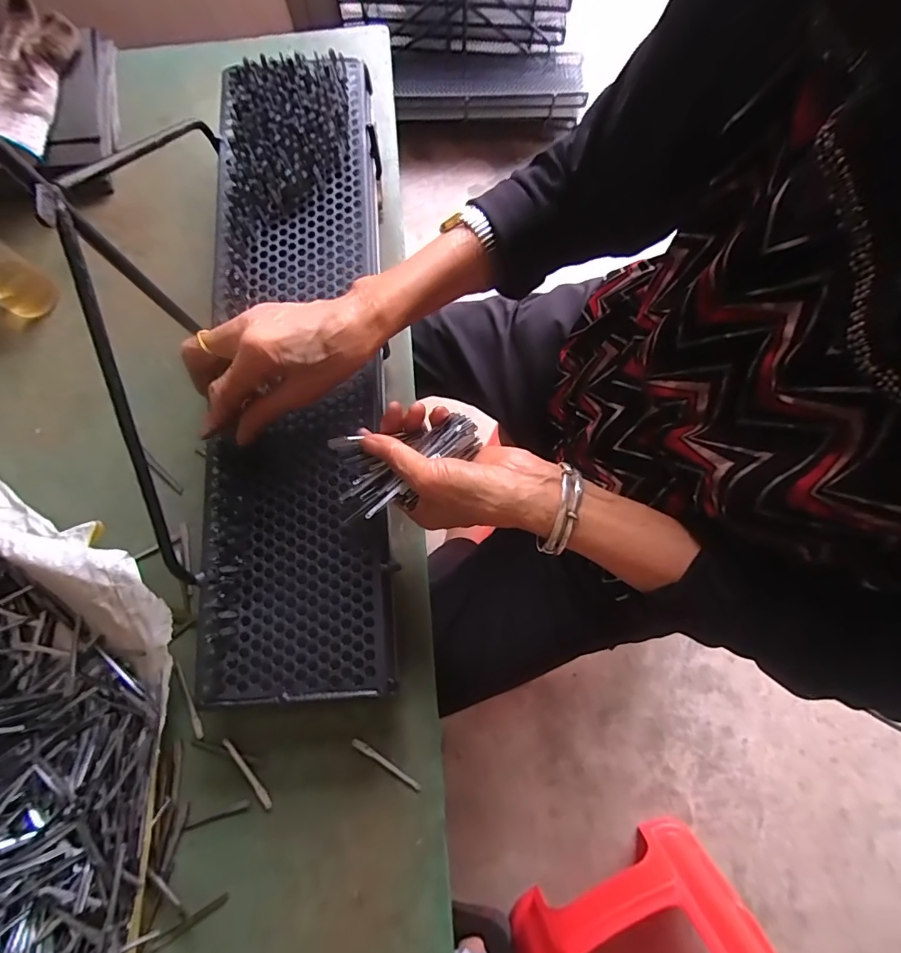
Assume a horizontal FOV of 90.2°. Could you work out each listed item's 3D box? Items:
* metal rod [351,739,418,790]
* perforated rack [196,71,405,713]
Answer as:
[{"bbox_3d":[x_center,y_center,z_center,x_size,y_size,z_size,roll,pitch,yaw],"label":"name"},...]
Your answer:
[{"bbox_3d":[-0.055,0.243,0.379,0.066,0.007,0.006,29,79,7],"label":"metal rod"},{"bbox_3d":[-0.136,-0.105,0.381,0.154,0.024,0.561,-4,81,-1],"label":"perforated rack"}]

